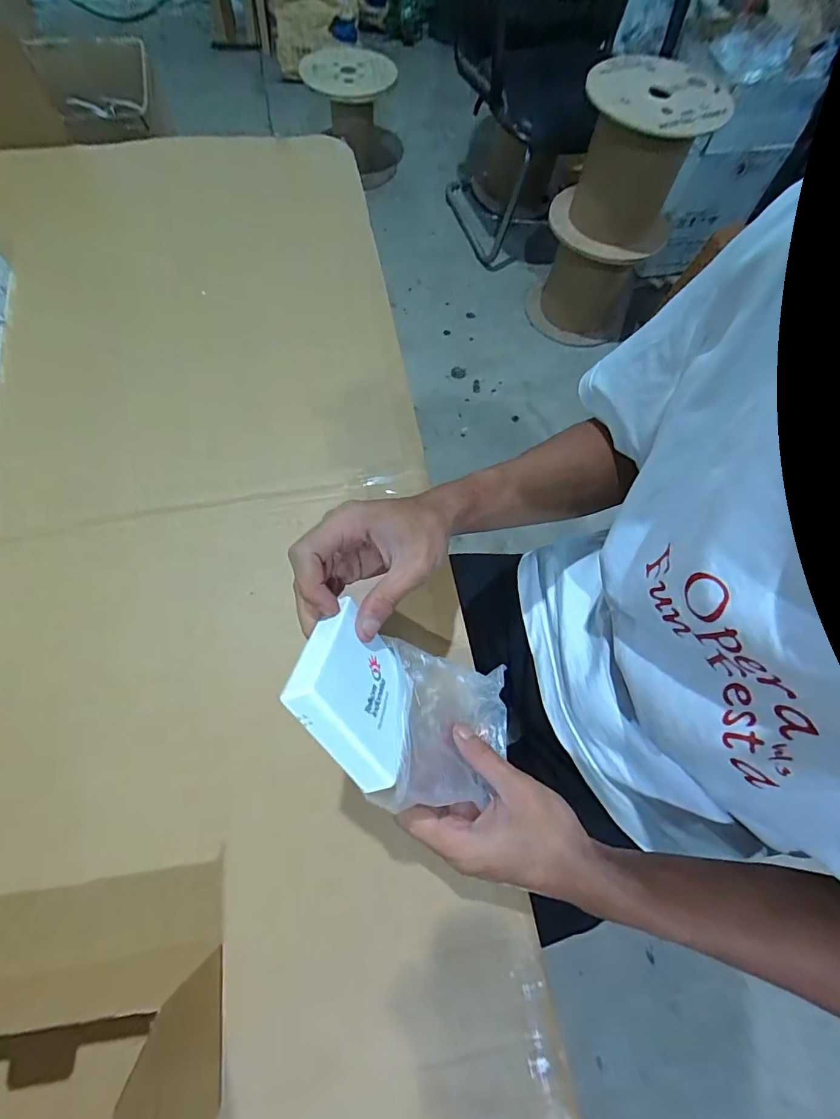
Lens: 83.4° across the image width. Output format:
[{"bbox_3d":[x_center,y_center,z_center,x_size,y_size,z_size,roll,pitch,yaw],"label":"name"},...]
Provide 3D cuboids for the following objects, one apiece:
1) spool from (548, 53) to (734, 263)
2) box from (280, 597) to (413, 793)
[{"bbox_3d":[0.562,-1.061,1.291,0.321,0.366,0.322,0,69,-1],"label":"spool"},{"bbox_3d":[-0.036,0.078,0.289,0.022,0.083,0.084,-25,26,28],"label":"box"}]

